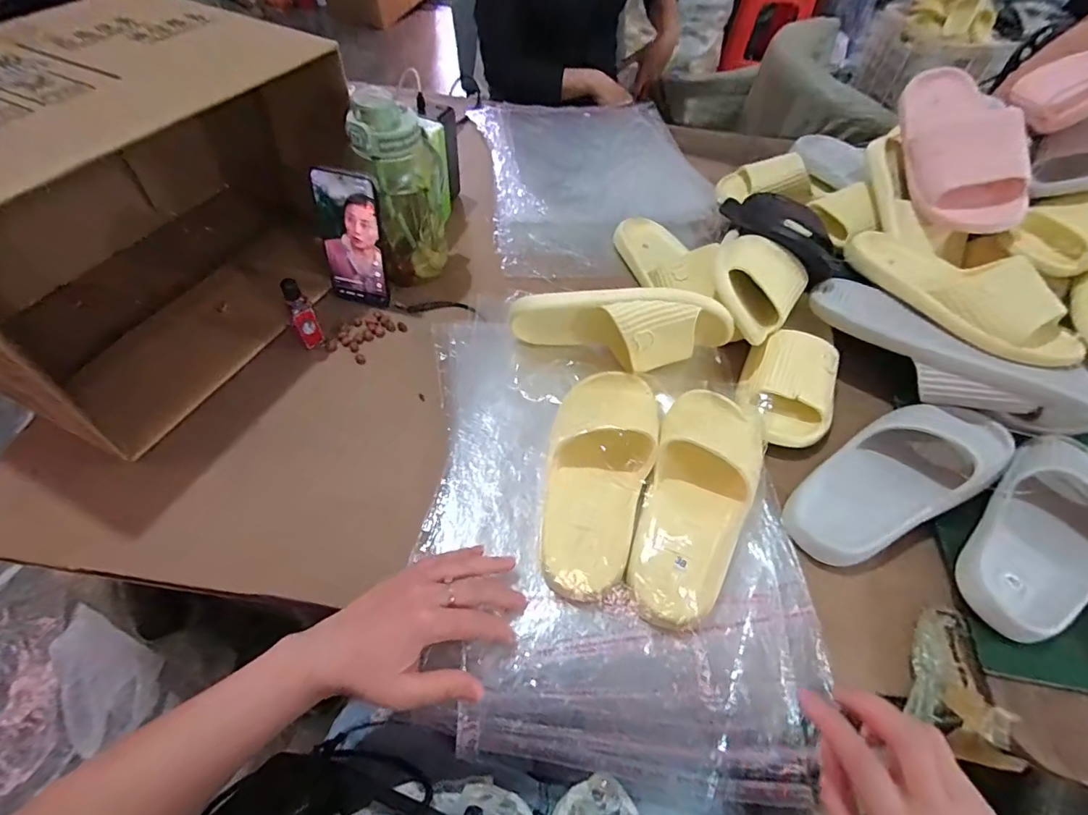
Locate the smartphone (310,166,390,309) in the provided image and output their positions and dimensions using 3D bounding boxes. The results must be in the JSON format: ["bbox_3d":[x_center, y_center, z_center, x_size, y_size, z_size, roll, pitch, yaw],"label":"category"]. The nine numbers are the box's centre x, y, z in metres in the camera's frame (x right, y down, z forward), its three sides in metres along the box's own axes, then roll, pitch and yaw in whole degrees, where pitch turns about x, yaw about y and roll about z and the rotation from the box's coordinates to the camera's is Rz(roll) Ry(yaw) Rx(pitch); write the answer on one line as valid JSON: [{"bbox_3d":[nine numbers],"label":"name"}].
[{"bbox_3d":[-0.218,-0.187,0.572,0.071,0.157,0.011,13,45,0],"label":"smartphone"}]

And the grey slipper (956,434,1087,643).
[{"bbox_3d":[0.475,0.109,0.464,0.249,0.057,0.106,-34,62,-24],"label":"grey slipper"}]

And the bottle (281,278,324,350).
[{"bbox_3d":[-0.263,-0.100,0.549,0.023,0.086,0.028,-20,58,-16],"label":"bottle"}]

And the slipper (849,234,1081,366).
[{"bbox_3d":[0.463,-0.140,0.550,0.083,0.059,0.244,-31,61,-22],"label":"slipper"}]

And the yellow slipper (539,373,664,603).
[{"bbox_3d":[0.057,0.054,0.478,0.097,0.053,0.244,9,54,4],"label":"yellow slipper"}]

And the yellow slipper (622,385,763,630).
[{"bbox_3d":[0.142,0.080,0.470,0.104,0.054,0.238,17,55,9],"label":"yellow slipper"}]

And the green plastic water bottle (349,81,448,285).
[{"bbox_3d":[-0.160,-0.241,0.583,0.089,0.212,0.075,-7,55,-8],"label":"green plastic water bottle"}]

